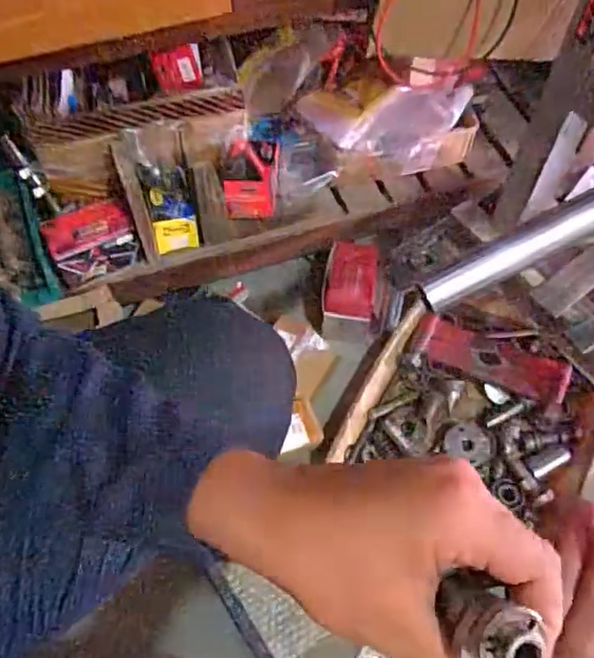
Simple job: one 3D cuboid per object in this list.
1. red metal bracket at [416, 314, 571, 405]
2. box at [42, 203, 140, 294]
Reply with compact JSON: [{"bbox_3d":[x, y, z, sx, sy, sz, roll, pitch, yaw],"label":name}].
[{"bbox_3d":[0.254,0.037,0.837,0.202,0.044,0.062,21,61,12],"label":"red metal bracket"},{"bbox_3d":[-0.253,-0.110,0.777,0.100,0.069,0.061,-24,62,-14],"label":"box"}]

